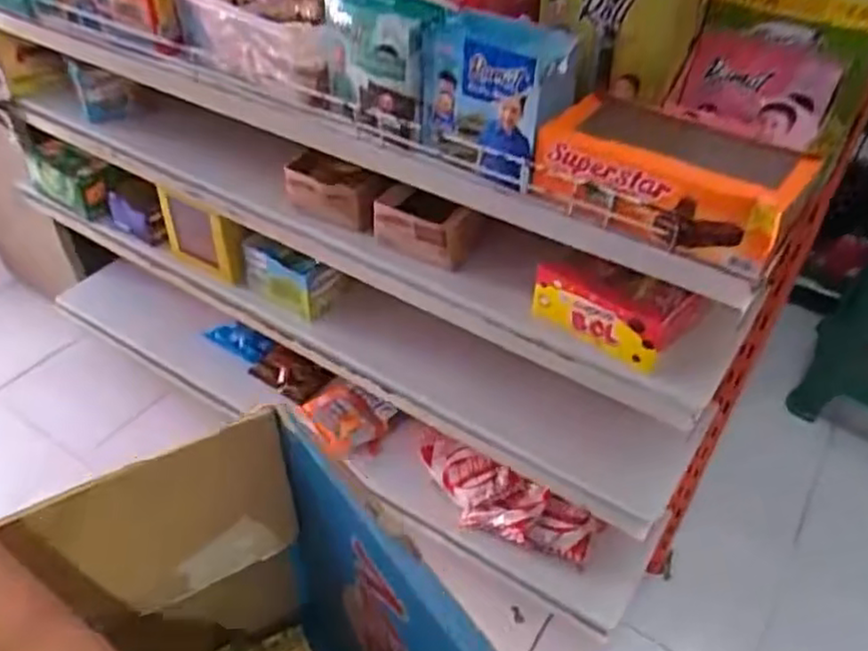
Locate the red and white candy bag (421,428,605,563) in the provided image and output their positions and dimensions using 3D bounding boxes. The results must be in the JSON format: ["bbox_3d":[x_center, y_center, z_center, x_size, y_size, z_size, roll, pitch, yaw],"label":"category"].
[{"bbox_3d":[0.093,0.259,1.067,0.302,0.058,0.106,26,47,24],"label":"red and white candy bag"}]

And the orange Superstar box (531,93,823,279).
[{"bbox_3d":[0.195,-0.130,0.593,0.199,0.066,0.111,24,47,22],"label":"orange Superstar box"}]

